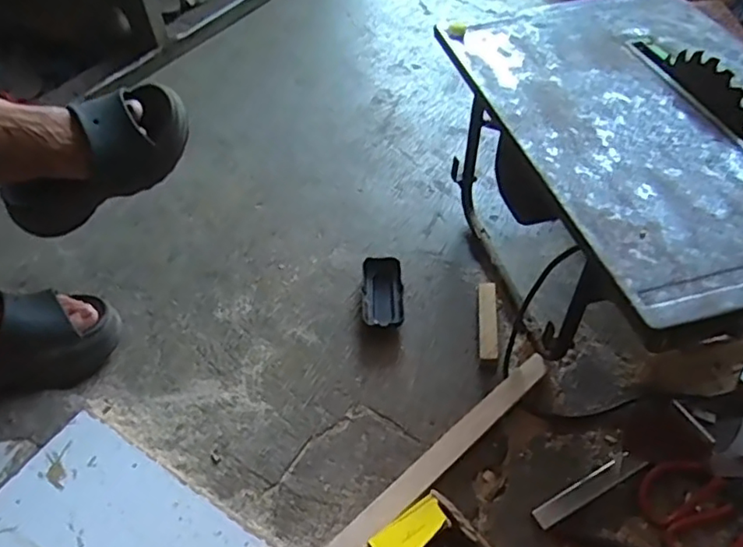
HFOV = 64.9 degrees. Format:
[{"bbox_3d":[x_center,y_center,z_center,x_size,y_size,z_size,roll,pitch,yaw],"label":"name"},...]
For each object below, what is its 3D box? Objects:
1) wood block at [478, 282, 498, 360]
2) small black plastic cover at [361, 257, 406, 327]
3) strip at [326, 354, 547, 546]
[{"bbox_3d":[0.144,0.057,0.722,0.022,0.009,0.115,3,50,5],"label":"wood block"},{"bbox_3d":[0.015,0.024,0.764,0.052,0.020,0.109,-1,50,1],"label":"small black plastic cover"},{"bbox_3d":[0.075,0.191,0.616,0.322,0.020,0.028,-35,57,-24],"label":"strip"}]

